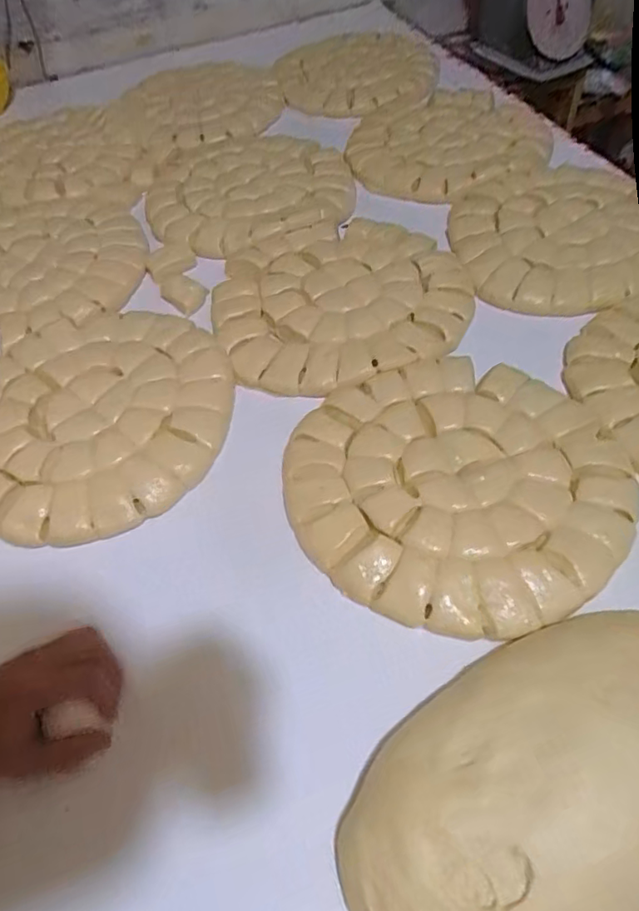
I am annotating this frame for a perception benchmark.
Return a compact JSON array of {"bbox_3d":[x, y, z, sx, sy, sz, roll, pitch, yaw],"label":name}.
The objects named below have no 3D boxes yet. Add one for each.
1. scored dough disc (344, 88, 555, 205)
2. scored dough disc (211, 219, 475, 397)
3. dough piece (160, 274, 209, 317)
[{"bbox_3d":[0.197,-0.502,0.900,0.312,0.016,0.303,-2,56,3],"label":"scored dough disc"},{"bbox_3d":[0.023,-0.199,0.703,0.306,0.016,0.278,-20,57,-9],"label":"scored dough disc"},{"bbox_3d":[-0.177,-0.210,0.742,0.067,0.018,0.043,34,65,24],"label":"dough piece"}]

